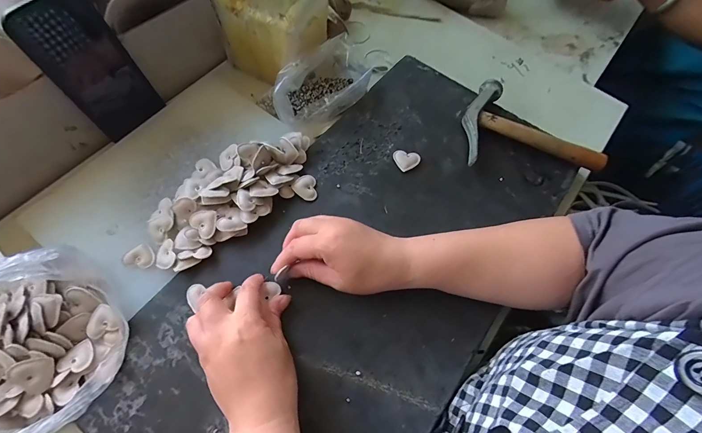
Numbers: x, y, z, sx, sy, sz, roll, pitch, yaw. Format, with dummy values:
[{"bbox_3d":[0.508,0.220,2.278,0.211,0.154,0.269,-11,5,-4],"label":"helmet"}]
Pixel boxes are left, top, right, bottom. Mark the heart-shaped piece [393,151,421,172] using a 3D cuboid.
[{"bbox_3d":[0.073,-0.076,0.434,0.032,0.008,0.031,1,65,-2],"label":"heart-shaped piece"}]

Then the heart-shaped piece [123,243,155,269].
[{"bbox_3d":[-0.232,0.046,0.368,0.028,0.009,0.027,1,65,-2],"label":"heart-shaped piece"}]

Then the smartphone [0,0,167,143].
[{"bbox_3d":[-0.298,-0.171,0.389,0.006,0.154,0.083,33,67,28],"label":"smartphone"}]

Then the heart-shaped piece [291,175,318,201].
[{"bbox_3d":[-0.053,-0.036,0.408,0.031,0.007,0.031,1,65,-2],"label":"heart-shaped piece"}]

